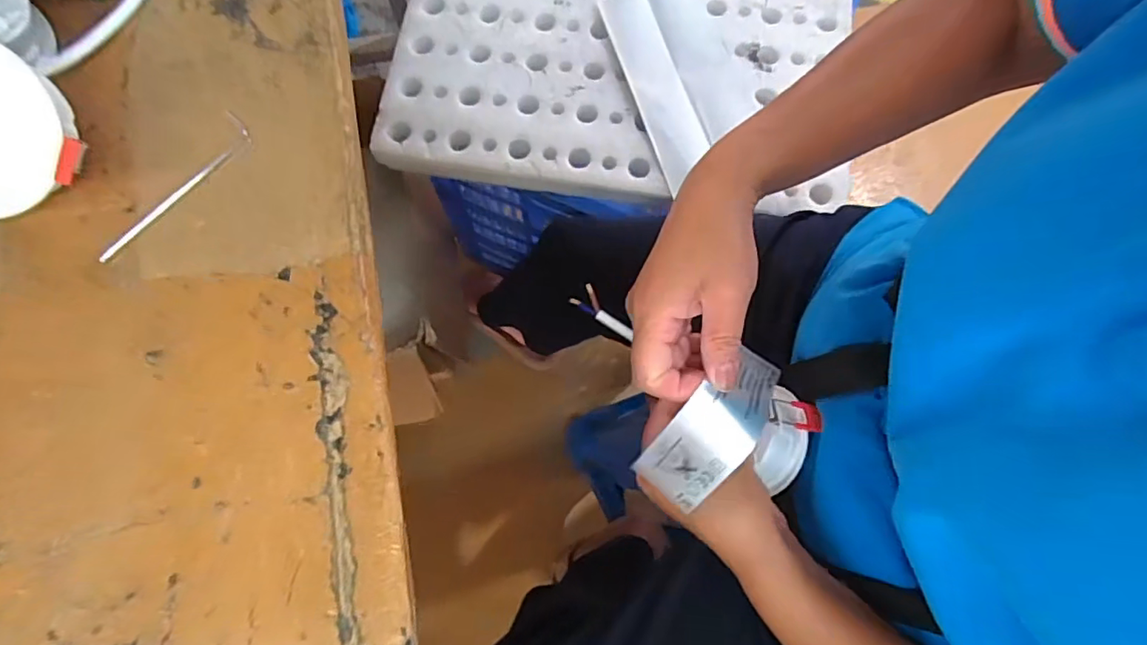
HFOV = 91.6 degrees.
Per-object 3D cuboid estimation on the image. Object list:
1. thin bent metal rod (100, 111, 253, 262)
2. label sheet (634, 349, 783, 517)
[{"bbox_3d":[-0.185,-0.063,0.256,0.018,0.004,0.085,43,78,10],"label":"thin bent metal rod"},{"bbox_3d":[0.081,0.053,0.305,0.039,0.028,0.087,42,84,10],"label":"label sheet"}]

